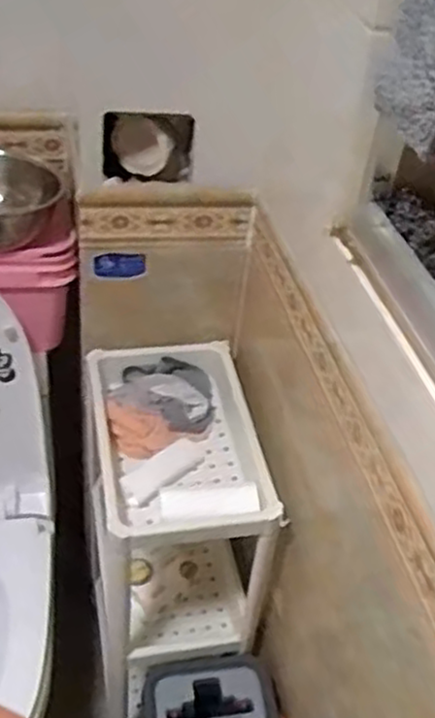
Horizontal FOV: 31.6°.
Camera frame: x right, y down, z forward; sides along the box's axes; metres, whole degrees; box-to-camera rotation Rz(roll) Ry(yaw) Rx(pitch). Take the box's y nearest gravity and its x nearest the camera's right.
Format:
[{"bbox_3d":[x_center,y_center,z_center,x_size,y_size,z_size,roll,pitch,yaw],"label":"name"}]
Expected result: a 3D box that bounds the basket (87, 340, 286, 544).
[{"bbox_3d":[-0.054,0.106,1.113,0.238,0.091,0.389,-7,40,-10],"label":"basket"}]

